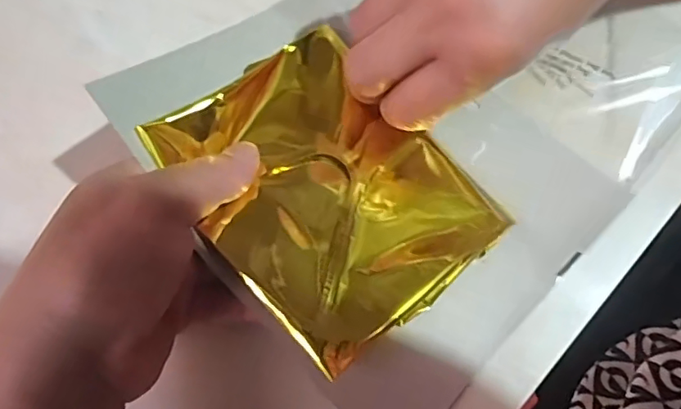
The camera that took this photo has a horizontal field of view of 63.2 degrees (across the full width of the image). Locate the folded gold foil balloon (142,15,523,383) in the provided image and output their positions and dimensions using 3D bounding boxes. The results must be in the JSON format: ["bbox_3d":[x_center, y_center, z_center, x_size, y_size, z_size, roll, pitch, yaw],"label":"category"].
[{"bbox_3d":[-0.003,-0.008,0.241,0.110,0.013,0.130,-39,81,-25],"label":"folded gold foil balloon"}]

